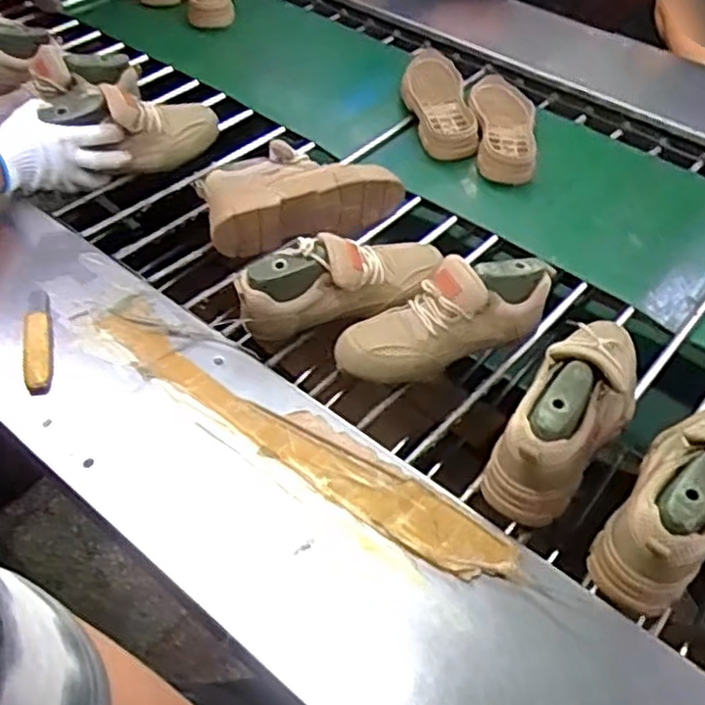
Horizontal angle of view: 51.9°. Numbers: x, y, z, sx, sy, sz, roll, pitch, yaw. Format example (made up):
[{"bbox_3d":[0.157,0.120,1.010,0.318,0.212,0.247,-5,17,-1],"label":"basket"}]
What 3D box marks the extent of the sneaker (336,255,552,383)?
[{"bbox_3d":[0.109,-0.043,0.829,0.255,0.091,0.088,-10,50,-7],"label":"sneaker"}]

